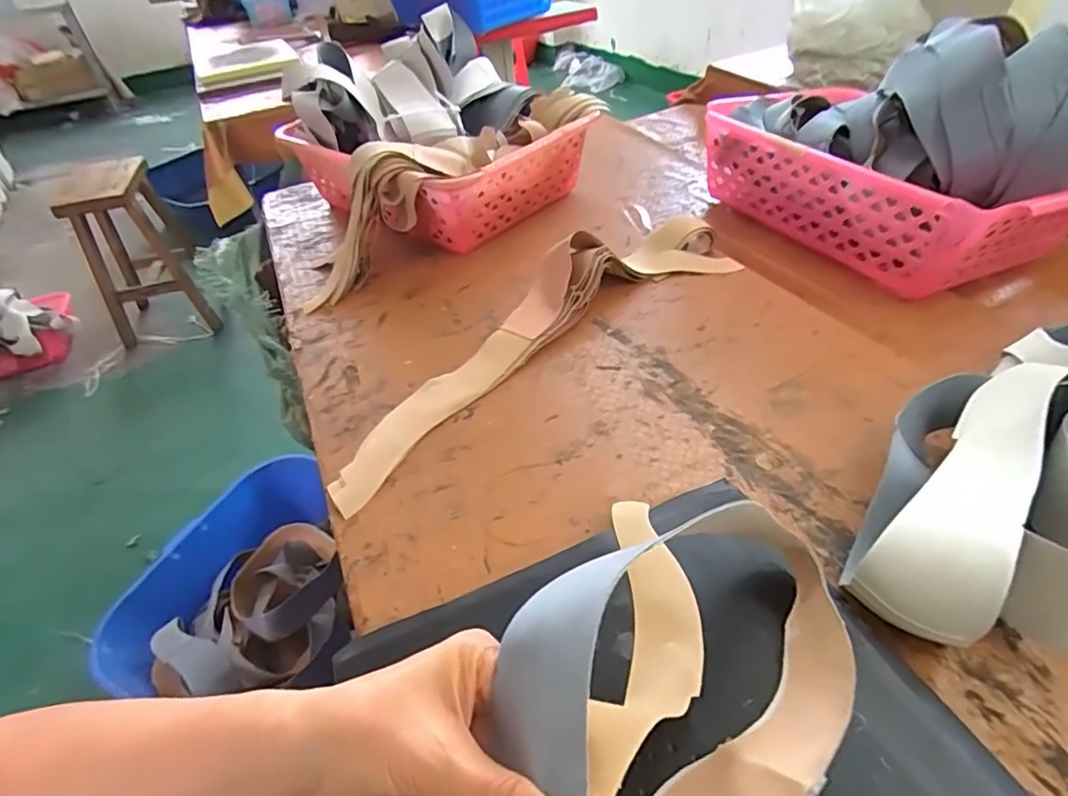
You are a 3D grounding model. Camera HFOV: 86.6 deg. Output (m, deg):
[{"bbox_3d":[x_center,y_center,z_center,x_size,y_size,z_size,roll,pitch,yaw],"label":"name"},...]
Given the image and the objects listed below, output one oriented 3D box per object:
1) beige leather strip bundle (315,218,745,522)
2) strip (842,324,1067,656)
[{"bbox_3d":[0.007,-0.088,0.615,0.552,0.059,0.135,-33,49,-25],"label":"beige leather strip bundle"},{"bbox_3d":[0.372,0.064,0.388,0.356,0.073,0.231,-21,45,-15],"label":"strip"}]

